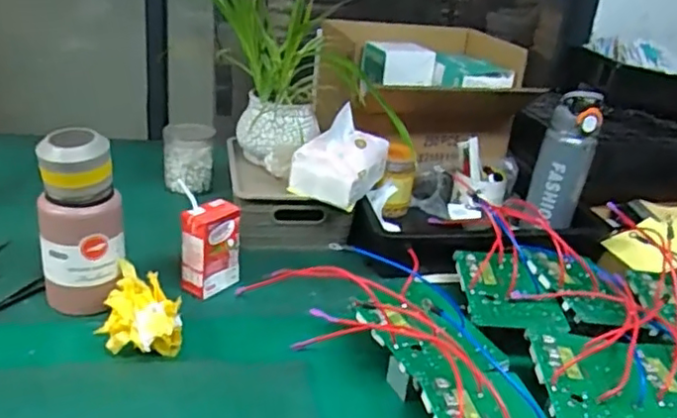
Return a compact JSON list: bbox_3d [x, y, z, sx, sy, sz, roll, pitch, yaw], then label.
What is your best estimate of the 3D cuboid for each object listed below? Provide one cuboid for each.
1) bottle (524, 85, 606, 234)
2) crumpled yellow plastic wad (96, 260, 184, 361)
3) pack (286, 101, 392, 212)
[{"bbox_3d":[0.334,-0.075,0.932,0.075,0.197,0.063,16,26,20],"label":"bottle"},{"bbox_3d":[-0.218,0.115,0.690,0.087,0.059,0.118,-1,26,-16],"label":"crumpled yellow plastic wad"},{"bbox_3d":[0.007,-0.083,0.898,0.100,0.106,0.141,16,26,19],"label":"pack"}]

